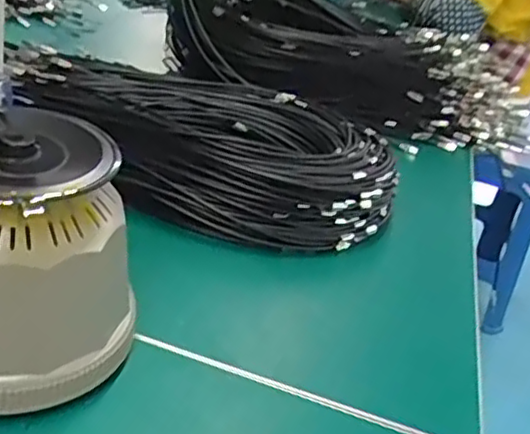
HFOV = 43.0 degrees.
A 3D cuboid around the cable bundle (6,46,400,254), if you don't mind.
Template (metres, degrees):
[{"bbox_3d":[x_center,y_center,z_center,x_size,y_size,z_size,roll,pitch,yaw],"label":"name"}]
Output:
[{"bbox_3d":[-0.085,-0.110,0.747,0.465,0.065,0.304,35,37,31],"label":"cable bundle"}]

